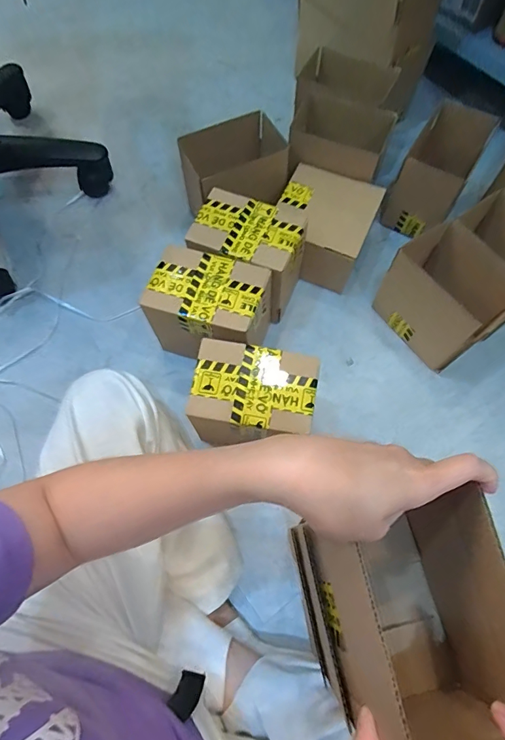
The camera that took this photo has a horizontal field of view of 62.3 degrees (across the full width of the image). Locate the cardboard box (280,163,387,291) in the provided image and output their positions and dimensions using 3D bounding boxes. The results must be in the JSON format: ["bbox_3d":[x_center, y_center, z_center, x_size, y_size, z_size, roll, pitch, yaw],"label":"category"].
[{"bbox_3d":[0.123,-0.246,0.721,0.145,0.110,0.155,22,72,9],"label":"cardboard box"}]

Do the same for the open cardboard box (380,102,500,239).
[{"bbox_3d":[0.314,-0.336,0.730,0.101,0.145,0.157,30,73,12],"label":"open cardboard box"}]

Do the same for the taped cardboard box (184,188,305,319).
[{"bbox_3d":[-0.007,-0.171,0.666,0.151,0.159,0.113,26,71,10],"label":"taped cardboard box"}]

